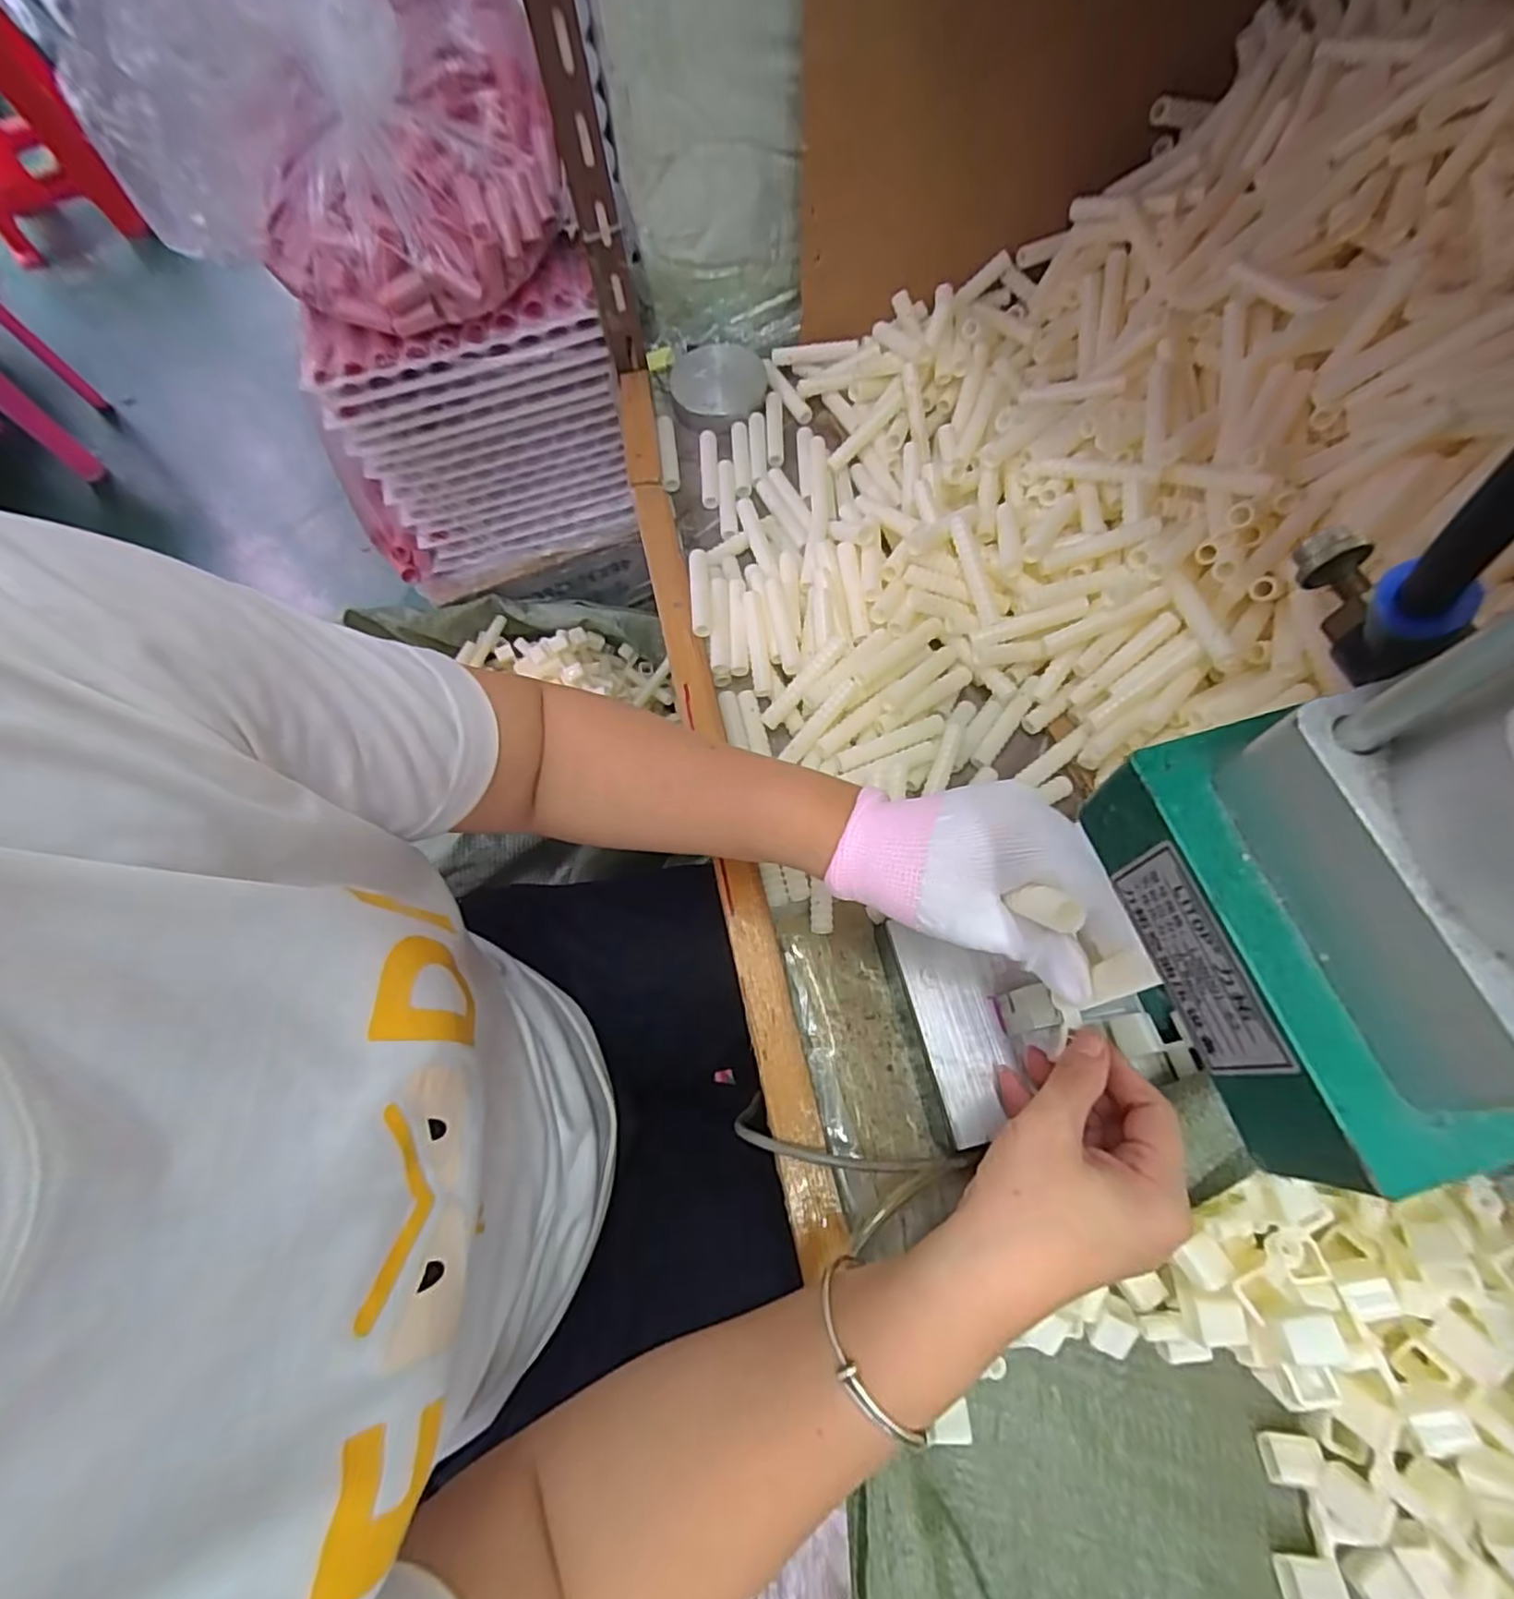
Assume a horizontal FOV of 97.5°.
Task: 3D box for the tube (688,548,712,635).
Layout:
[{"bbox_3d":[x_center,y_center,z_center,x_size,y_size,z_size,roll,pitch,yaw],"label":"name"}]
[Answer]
[{"bbox_3d":[-0.044,-0.161,0.512,0.015,0.013,0.085,-6,66,1],"label":"tube"}]

